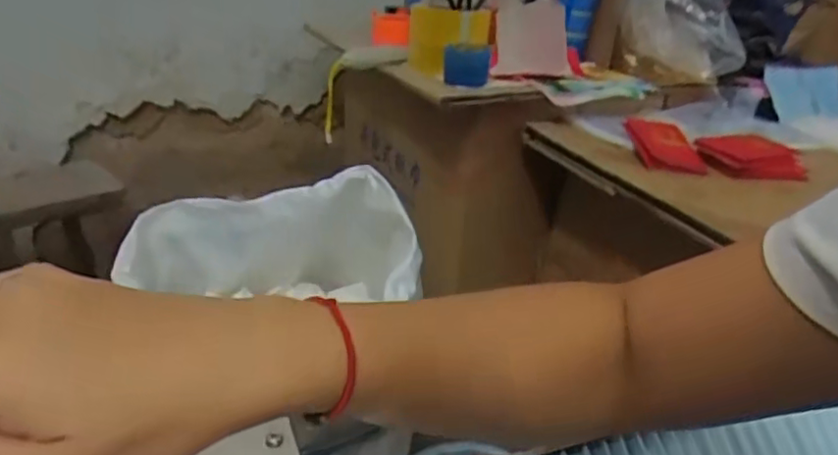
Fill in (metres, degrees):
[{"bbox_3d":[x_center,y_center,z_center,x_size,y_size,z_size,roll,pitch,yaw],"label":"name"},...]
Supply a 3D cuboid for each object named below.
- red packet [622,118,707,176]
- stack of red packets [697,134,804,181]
[{"bbox_3d":[0.314,-0.107,0.793,0.090,0.013,0.092,7,51,-12],"label":"red packet"},{"bbox_3d":[0.429,-0.092,0.800,0.126,0.028,0.098,0,25,-12],"label":"stack of red packets"}]

